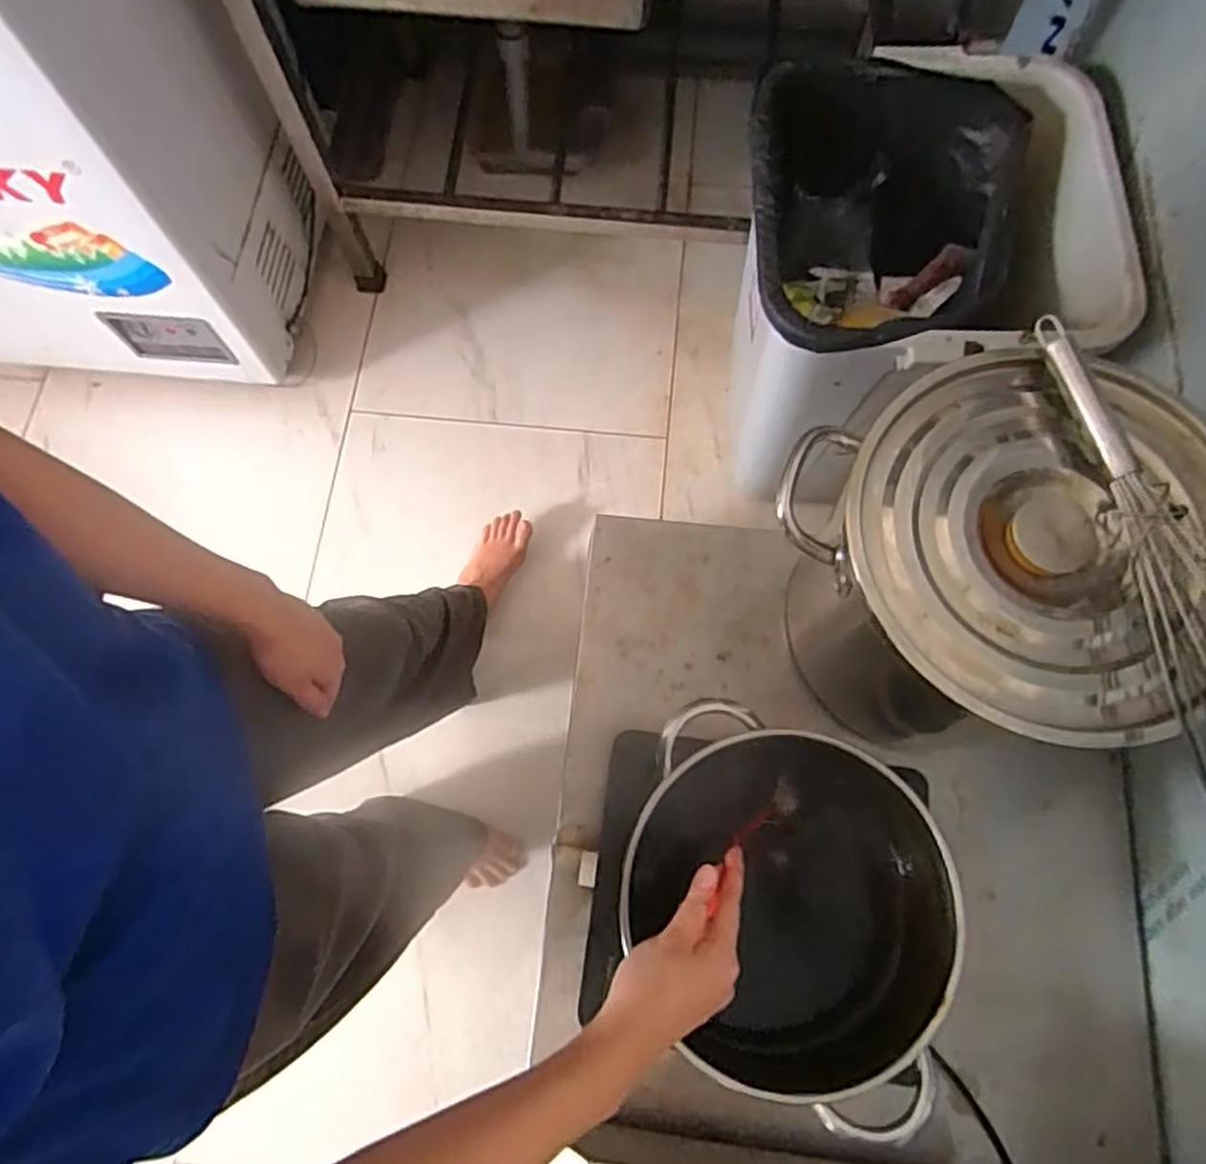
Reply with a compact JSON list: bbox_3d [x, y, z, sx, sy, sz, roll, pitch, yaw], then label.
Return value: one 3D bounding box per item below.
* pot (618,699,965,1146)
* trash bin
[{"bbox_3d":[0.156,0.273,0.640,0.269,0.130,0.268,0,73,0],"label":"pot"},{"bbox_3d":[0.412,-0.380,1.083,0.455,0.488,0.434,2,73,1],"label":"trash bin"}]

